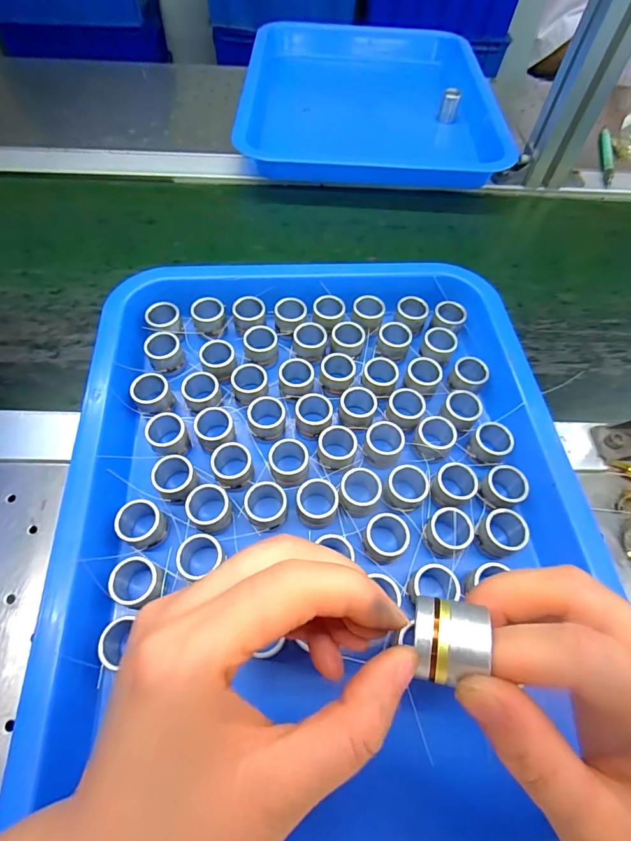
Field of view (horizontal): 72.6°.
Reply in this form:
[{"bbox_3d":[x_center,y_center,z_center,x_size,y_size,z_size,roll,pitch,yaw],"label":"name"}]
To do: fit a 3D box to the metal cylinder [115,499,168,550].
[{"bbox_3d":[-0.101,0.060,0.250,0.024,0.016,0.024,1,60,-2],"label":"metal cylinder"}]

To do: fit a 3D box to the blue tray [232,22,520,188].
[{"bbox_3d":[0.063,-0.408,0.531,0.283,0.041,0.355,2,60,-2],"label":"blue tray"}]

